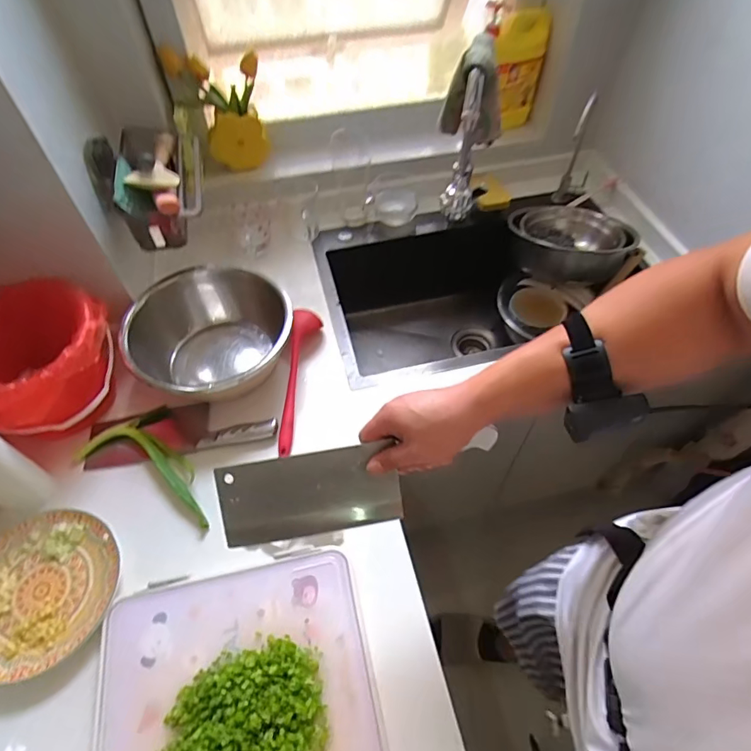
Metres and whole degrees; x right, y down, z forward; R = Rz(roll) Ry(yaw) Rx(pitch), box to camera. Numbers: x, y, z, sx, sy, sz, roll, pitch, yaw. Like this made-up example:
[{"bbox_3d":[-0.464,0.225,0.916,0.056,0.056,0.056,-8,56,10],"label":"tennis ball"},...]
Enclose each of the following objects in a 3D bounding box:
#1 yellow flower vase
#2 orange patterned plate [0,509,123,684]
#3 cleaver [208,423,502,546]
[{"bbox_3d":[-0.324,-0.558,1.004,0.161,0.222,0.073,-21,57,-13],"label":"yellow flower vase"},{"bbox_3d":[-0.444,0.280,0.623,0.200,0.022,0.198,0,55,1],"label":"orange patterned plate"},{"bbox_3d":[-0.018,0.121,0.535,0.303,0.025,0.095,-10,99,-2],"label":"cleaver"}]

